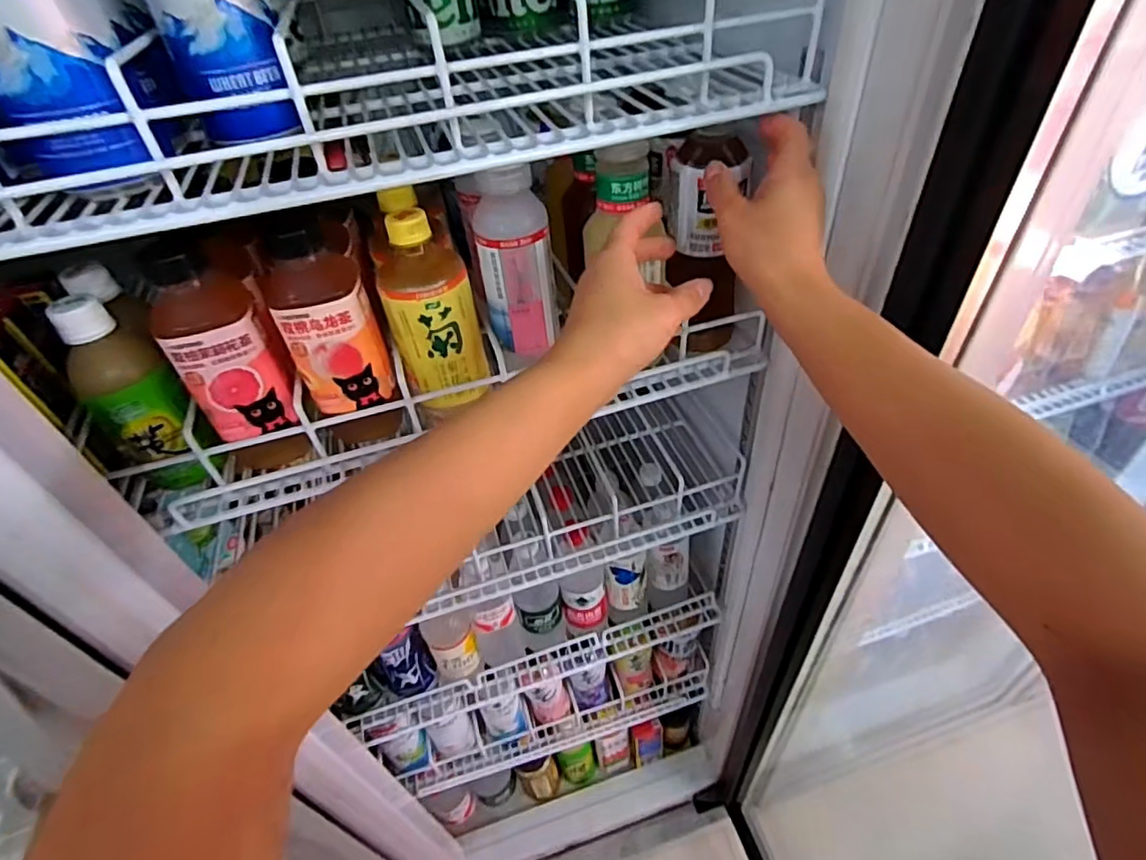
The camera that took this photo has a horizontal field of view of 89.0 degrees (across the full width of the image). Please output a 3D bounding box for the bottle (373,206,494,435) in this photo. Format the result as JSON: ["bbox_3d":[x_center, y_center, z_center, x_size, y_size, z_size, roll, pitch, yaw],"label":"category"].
[{"bbox_3d":[-0.114,-0.095,0.466,0.068,0.149,0.058,-19,45,-13],"label":"bottle"}]

